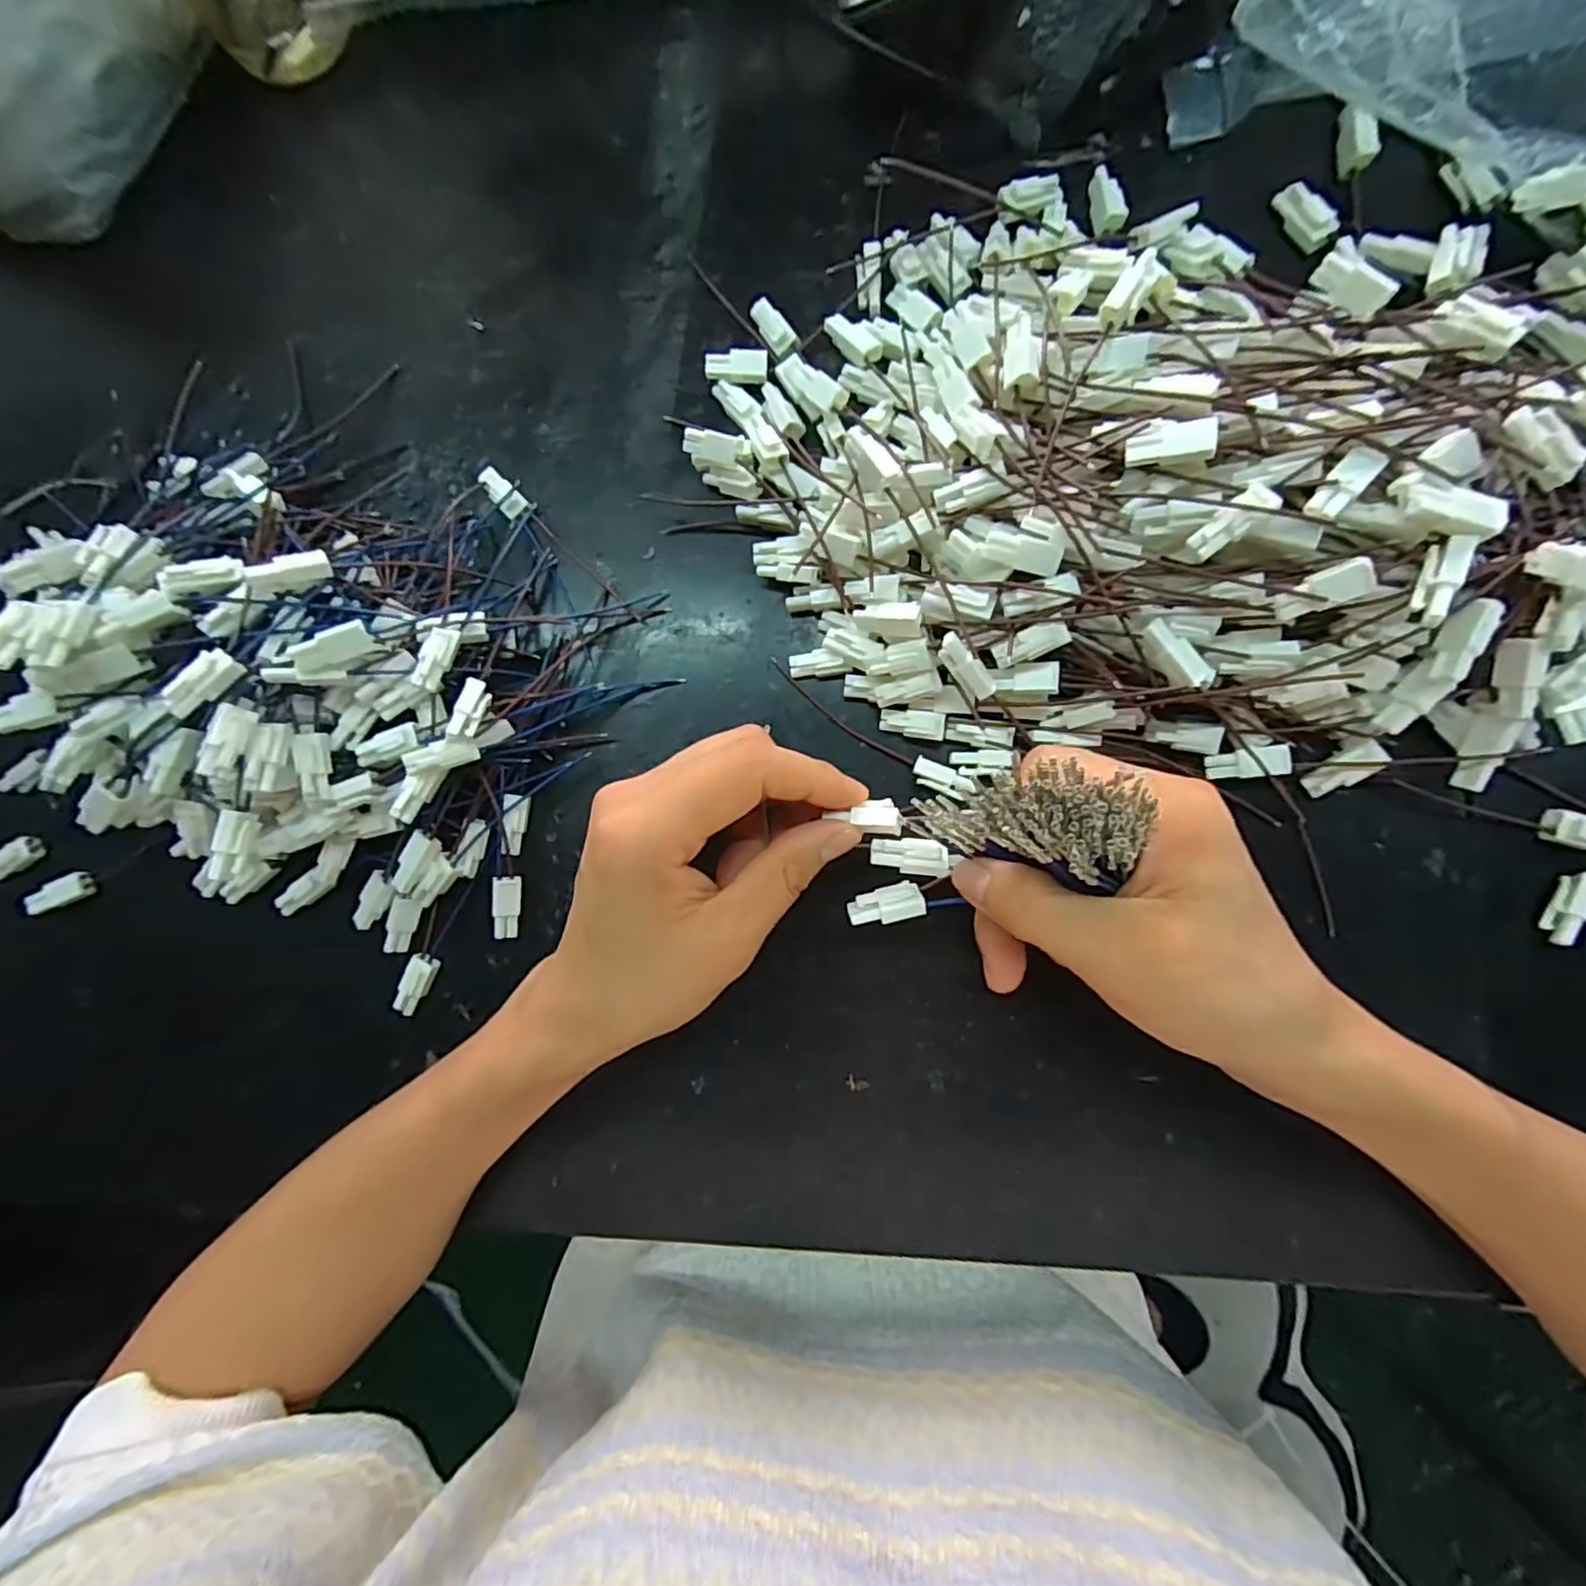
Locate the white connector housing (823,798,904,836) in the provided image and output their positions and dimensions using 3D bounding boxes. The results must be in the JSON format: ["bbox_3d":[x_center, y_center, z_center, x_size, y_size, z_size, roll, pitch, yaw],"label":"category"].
[{"bbox_3d":[0.026,0.007,0.215,0.018,0.005,0.011,4,89,9],"label":"white connector housing"}]

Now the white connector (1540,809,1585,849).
[{"bbox_3d":[0.271,0.014,0.230,0.025,0.009,0.011,14,90,8],"label":"white connector"}]

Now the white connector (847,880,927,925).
[{"bbox_3d":[0.031,0.037,0.223,0.024,0.004,0.012,-16,86,7],"label":"white connector"}]

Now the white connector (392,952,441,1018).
[{"bbox_3d":[-0.159,0.081,0.282,0.011,0.008,0.026,19,90,8],"label":"white connector"}]

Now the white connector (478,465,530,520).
[{"bbox_3d":[-0.124,-0.128,0.288,0.025,0.009,0.011,45,94,7],"label":"white connector"}]

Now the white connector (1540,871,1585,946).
[{"bbox_3d":[0.264,0.039,0.228,0.007,0.014,0.025,25,91,8],"label":"white connector"}]

